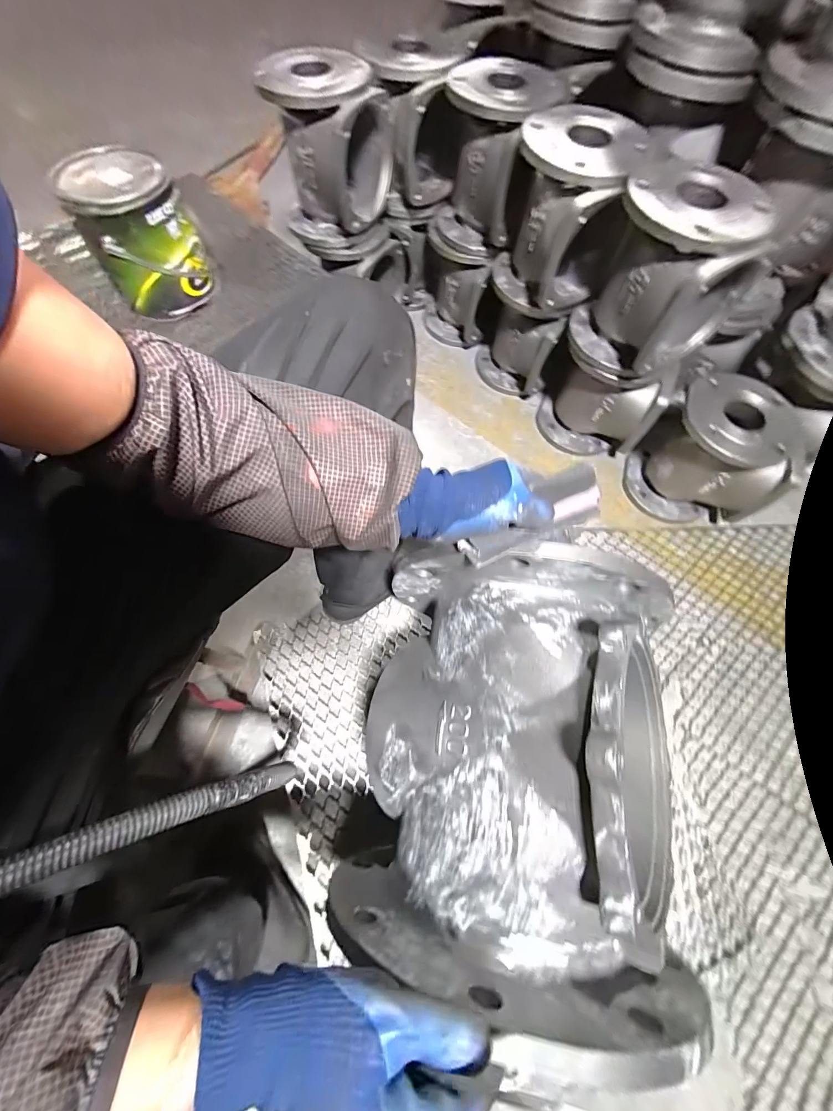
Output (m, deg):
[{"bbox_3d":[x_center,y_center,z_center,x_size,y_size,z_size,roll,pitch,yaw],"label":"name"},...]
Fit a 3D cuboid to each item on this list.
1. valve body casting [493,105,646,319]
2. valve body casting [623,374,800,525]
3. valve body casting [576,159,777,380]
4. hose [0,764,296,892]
[{"bbox_3d":[0.223,-0.512,0.607,0.172,0.212,0.182,15,68,5],"label":"valve body casting"},{"bbox_3d":[0.519,-0.172,0.692,0.187,0.210,0.149,18,67,6],"label":"valve body casting"},{"bbox_3d":[0.352,-0.396,0.559,0.155,0.196,0.194,-38,73,-15],"label":"valve body casting"},{"bbox_3d":[-0.196,0.197,0.280,0.251,0.040,0.022,7,56,-49],"label":"hose"}]

